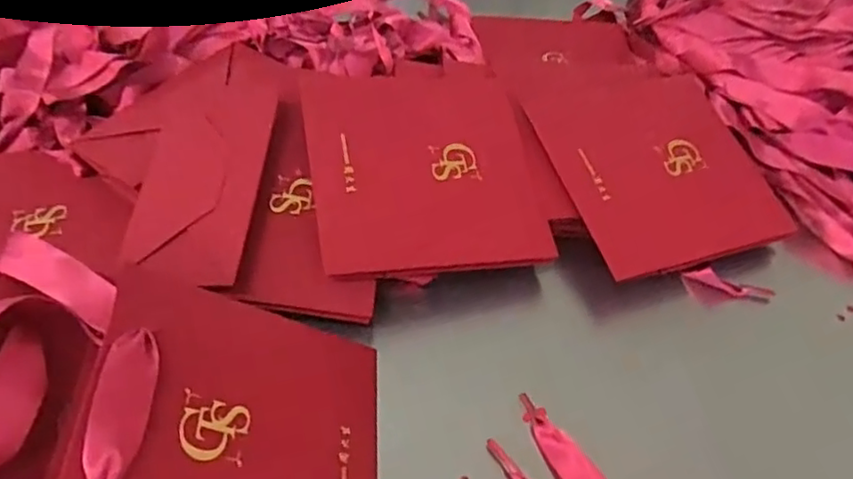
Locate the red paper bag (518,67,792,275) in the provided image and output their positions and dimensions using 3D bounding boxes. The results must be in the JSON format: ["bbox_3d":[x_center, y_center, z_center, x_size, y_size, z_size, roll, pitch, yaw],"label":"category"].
[{"bbox_3d":[0.152,-0.051,0.422,0.141,0.011,0.143,-13,64,-17],"label":"red paper bag"}]

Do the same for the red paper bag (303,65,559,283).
[{"bbox_3d":[-0.005,-0.055,0.402,0.136,0.017,0.166,-3,61,-16],"label":"red paper bag"}]

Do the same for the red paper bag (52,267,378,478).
[{"bbox_3d":[-0.076,0.088,0.273,0.138,0.013,0.136,30,42,-33],"label":"red paper bag"}]

